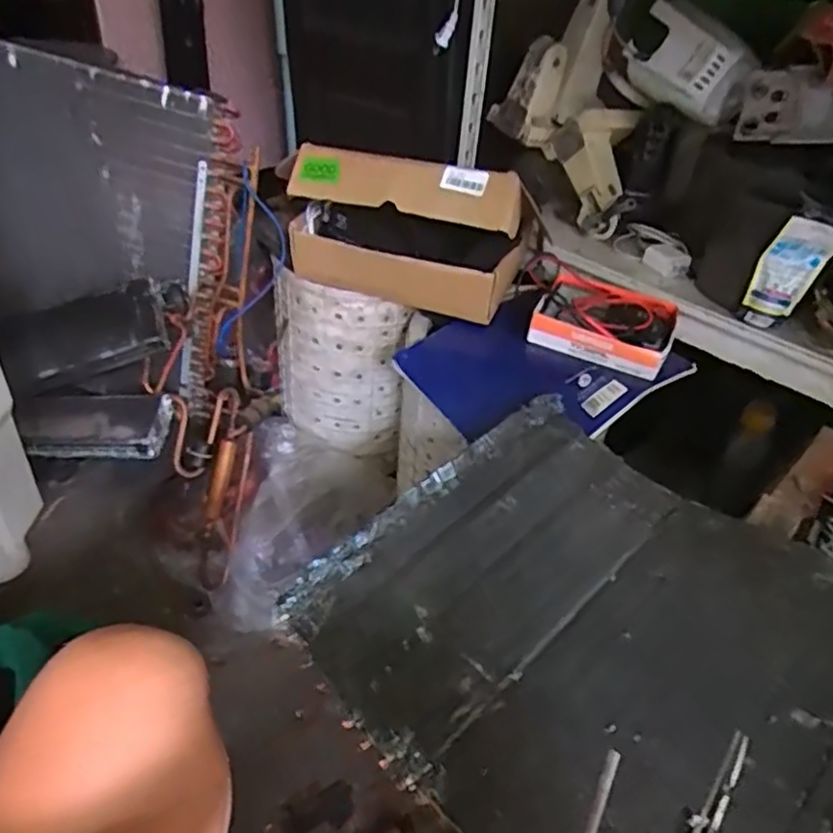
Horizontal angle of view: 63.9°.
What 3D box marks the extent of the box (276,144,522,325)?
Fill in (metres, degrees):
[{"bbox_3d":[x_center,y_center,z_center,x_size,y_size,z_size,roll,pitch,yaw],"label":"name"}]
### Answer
[{"bbox_3d":[-0.023,-0.218,0.799,0.278,0.171,0.077,19,40,17],"label":"box"}]

